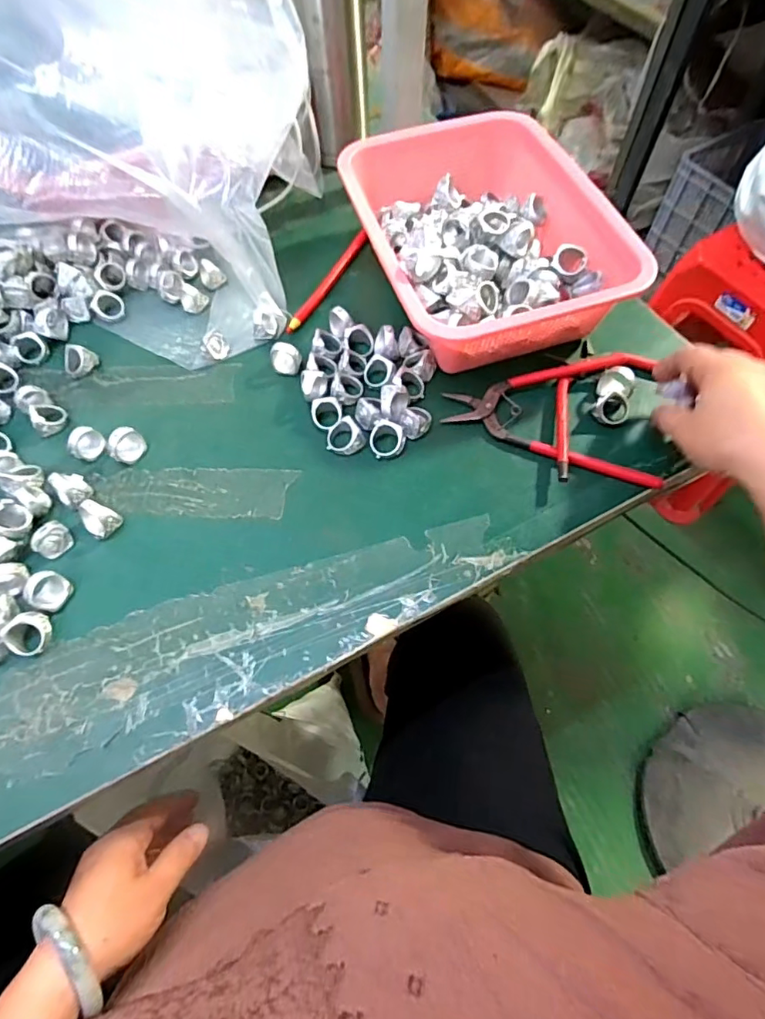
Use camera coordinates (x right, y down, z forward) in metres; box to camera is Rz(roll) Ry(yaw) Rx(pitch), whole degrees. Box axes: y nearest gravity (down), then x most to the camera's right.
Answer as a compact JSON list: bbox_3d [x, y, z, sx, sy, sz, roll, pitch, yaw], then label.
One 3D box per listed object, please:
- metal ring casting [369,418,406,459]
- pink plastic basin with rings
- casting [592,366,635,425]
[{"bbox_3d":[0.005,-0.056,0.407,0.029,0.015,0.030,-2,97,14],"label":"metal ring casting"},{"bbox_3d":[0.079,-0.245,0.458,0.186,0.076,0.254,-16,62,-7],"label":"pink plastic basin with rings"},{"bbox_3d":[0.183,-0.090,0.411,0.026,0.020,0.041,17,63,10],"label":"casting"}]

